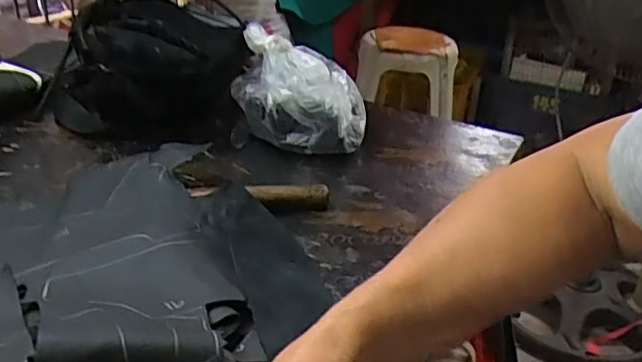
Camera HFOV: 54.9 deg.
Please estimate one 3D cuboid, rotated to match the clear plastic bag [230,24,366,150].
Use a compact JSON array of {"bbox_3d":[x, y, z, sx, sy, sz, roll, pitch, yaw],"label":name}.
[{"bbox_3d":[-0.028,-0.112,0.740,0.150,0.110,0.166,2,29,-2],"label":"clear plastic bag"}]

